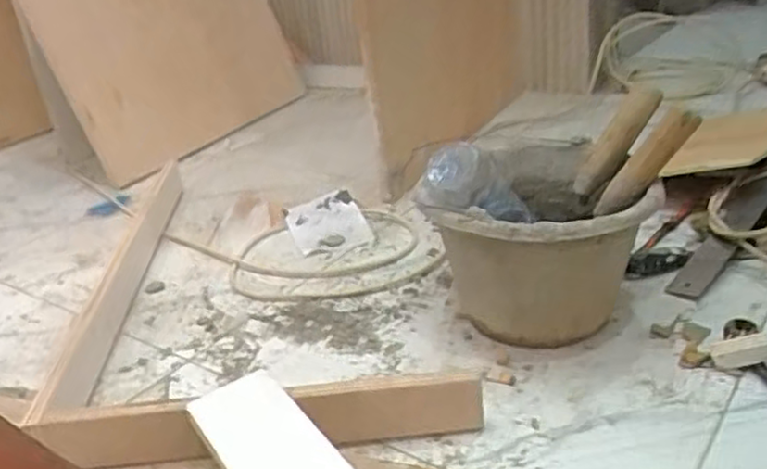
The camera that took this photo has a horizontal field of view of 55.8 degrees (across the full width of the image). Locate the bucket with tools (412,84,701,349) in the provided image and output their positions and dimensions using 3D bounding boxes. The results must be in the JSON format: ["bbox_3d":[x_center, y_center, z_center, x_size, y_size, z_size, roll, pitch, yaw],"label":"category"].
[{"bbox_3d":[0.175,-0.007,0.744,0.224,0.211,0.213,-5,26,3],"label":"bucket with tools"}]

